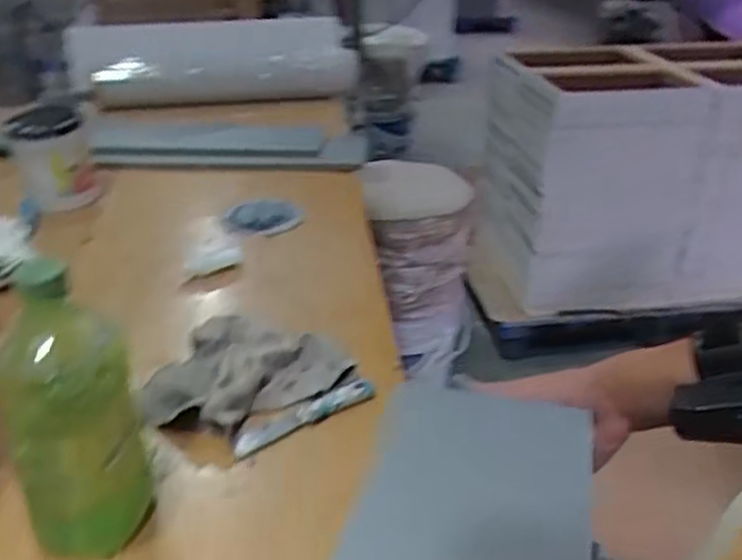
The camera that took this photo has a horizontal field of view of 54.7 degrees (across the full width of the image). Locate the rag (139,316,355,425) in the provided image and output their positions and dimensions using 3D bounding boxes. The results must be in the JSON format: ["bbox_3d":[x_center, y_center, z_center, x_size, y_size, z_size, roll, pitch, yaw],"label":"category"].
[{"bbox_3d":[-0.123,0.082,0.673,0.178,0.032,0.126,-17,36,-29],"label":"rag"}]

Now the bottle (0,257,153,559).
[{"bbox_3d":[-0.195,0.090,0.480,0.065,0.207,0.084,7,31,7],"label":"bottle"}]

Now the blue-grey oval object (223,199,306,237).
[{"bbox_3d":[-0.147,-0.088,0.977,0.106,0.012,0.086,-17,34,-28],"label":"blue-grey oval object"}]

